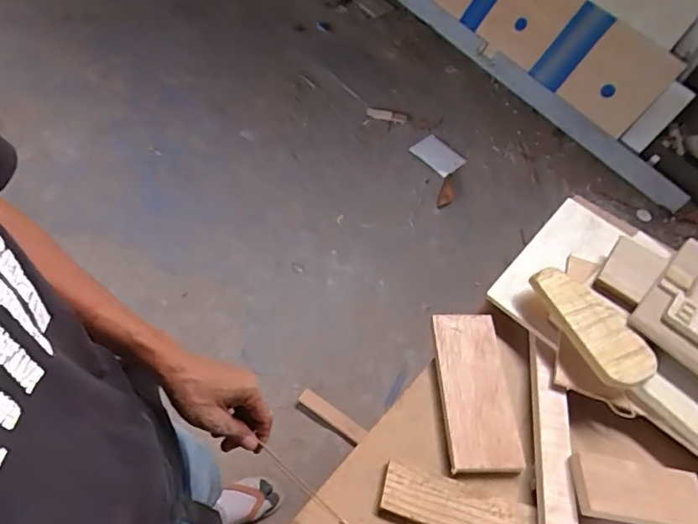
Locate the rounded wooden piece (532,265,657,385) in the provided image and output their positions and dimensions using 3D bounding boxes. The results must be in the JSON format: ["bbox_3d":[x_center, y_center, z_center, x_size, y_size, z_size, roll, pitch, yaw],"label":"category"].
[{"bbox_3d":[0.302,0.077,0.624,0.077,0.016,0.169,-26,62,-20],"label":"rounded wooden piece"}]

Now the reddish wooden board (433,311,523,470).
[{"bbox_3d":[0.152,0.153,0.613,0.083,0.016,0.195,1,53,-5],"label":"reddish wooden board"}]

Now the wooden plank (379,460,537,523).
[{"bbox_3d":[0.129,0.268,0.532,0.188,0.010,0.052,16,53,6],"label":"wooden plank"}]

